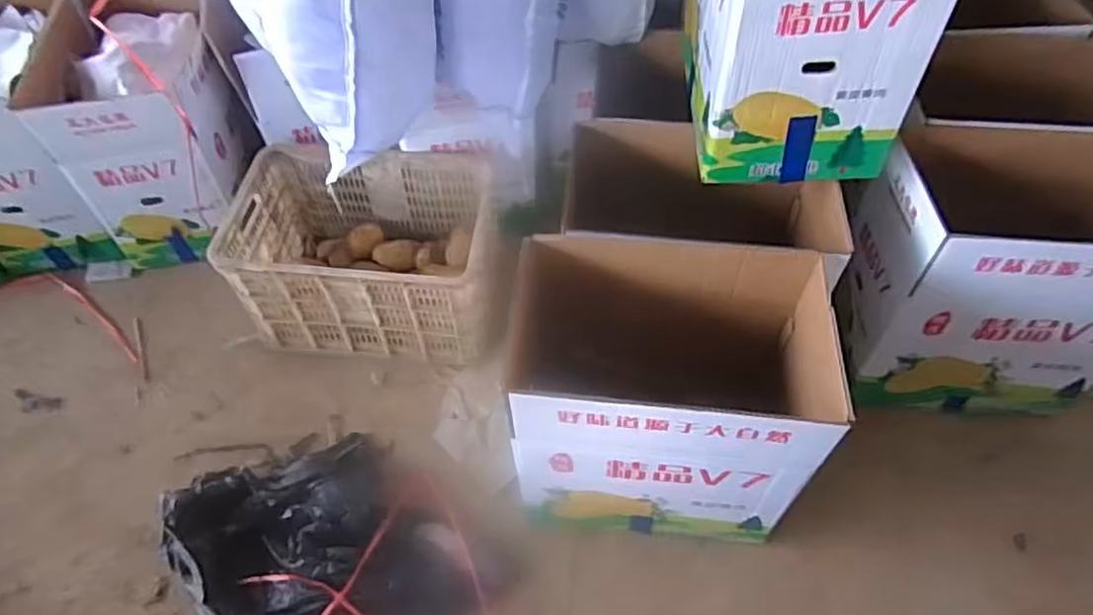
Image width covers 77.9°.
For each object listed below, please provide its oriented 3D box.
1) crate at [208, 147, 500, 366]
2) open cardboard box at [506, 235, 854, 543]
[{"bbox_3d":[-0.377,-0.124,1.487,0.526,0.279,0.363,3,52,2],"label":"crate"},{"bbox_3d":[0.187,0.174,1.119,0.440,0.468,0.264,5,53,4],"label":"open cardboard box"}]

